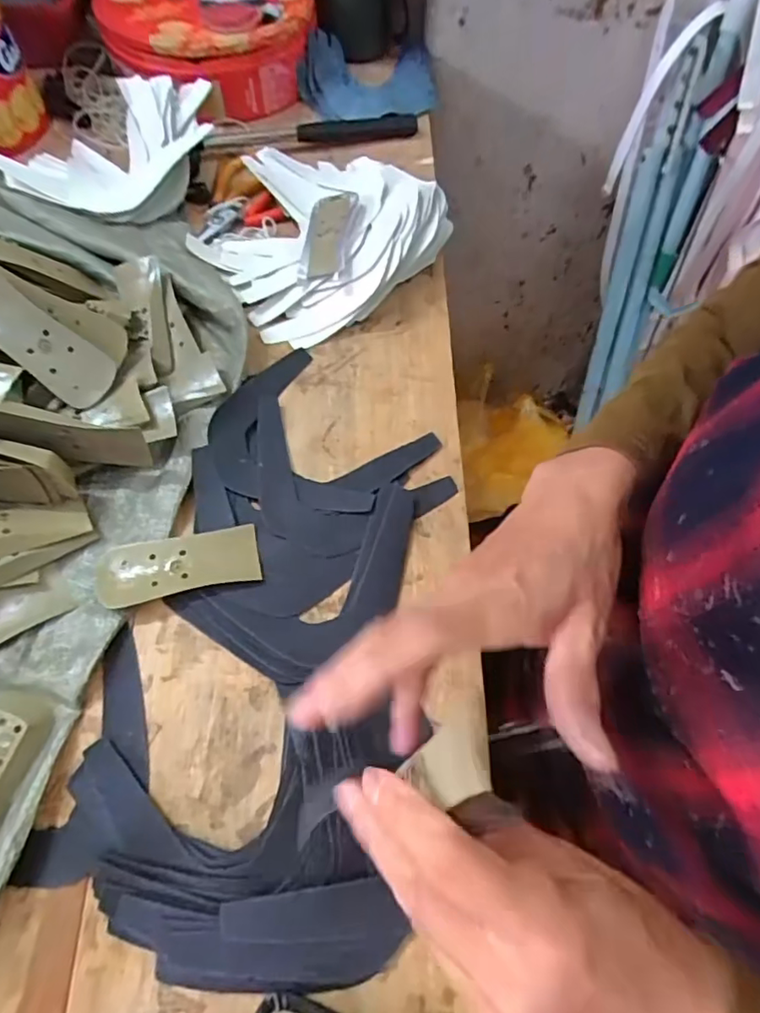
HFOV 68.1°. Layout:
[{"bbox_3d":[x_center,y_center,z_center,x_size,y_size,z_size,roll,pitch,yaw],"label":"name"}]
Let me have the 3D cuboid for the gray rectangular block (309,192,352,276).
[{"bbox_3d":[-0.049,-0.254,0.524,0.034,0.015,0.108,6,63,1],"label":"gray rectangular block"}]

